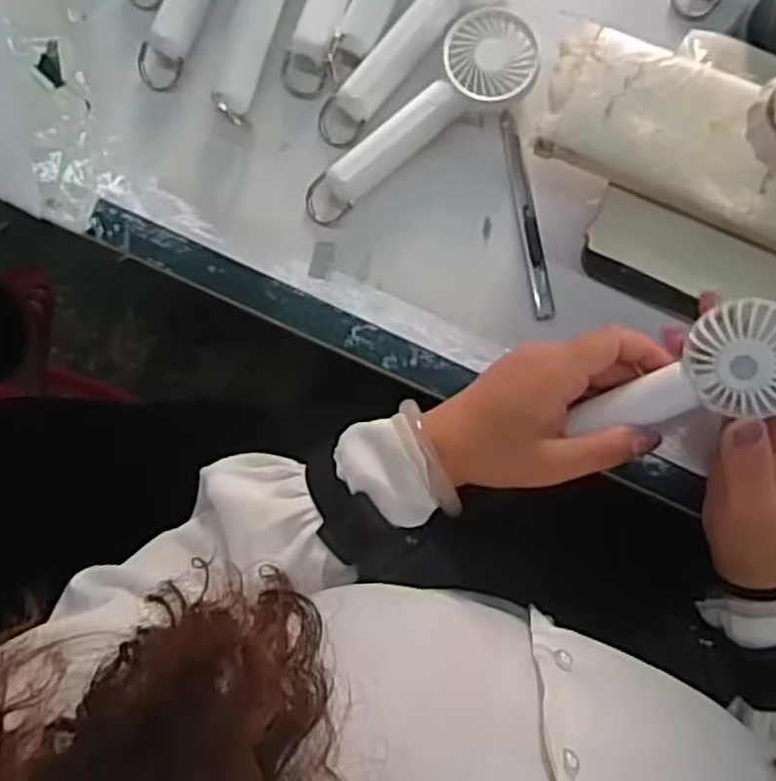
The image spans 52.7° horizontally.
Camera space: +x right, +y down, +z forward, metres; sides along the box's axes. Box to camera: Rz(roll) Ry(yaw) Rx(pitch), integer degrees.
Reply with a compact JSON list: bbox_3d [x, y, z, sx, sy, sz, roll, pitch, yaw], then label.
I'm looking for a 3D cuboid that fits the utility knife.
[{"bbox_3d":[0.084,-0.108,0.479,0.011,0.005,0.130,-10,82,-1],"label":"utility knife"}]

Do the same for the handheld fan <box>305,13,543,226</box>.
[{"bbox_3d":[0.023,-0.158,0.471,0.055,0.032,0.162,43,85,6],"label":"handheld fan"}]

